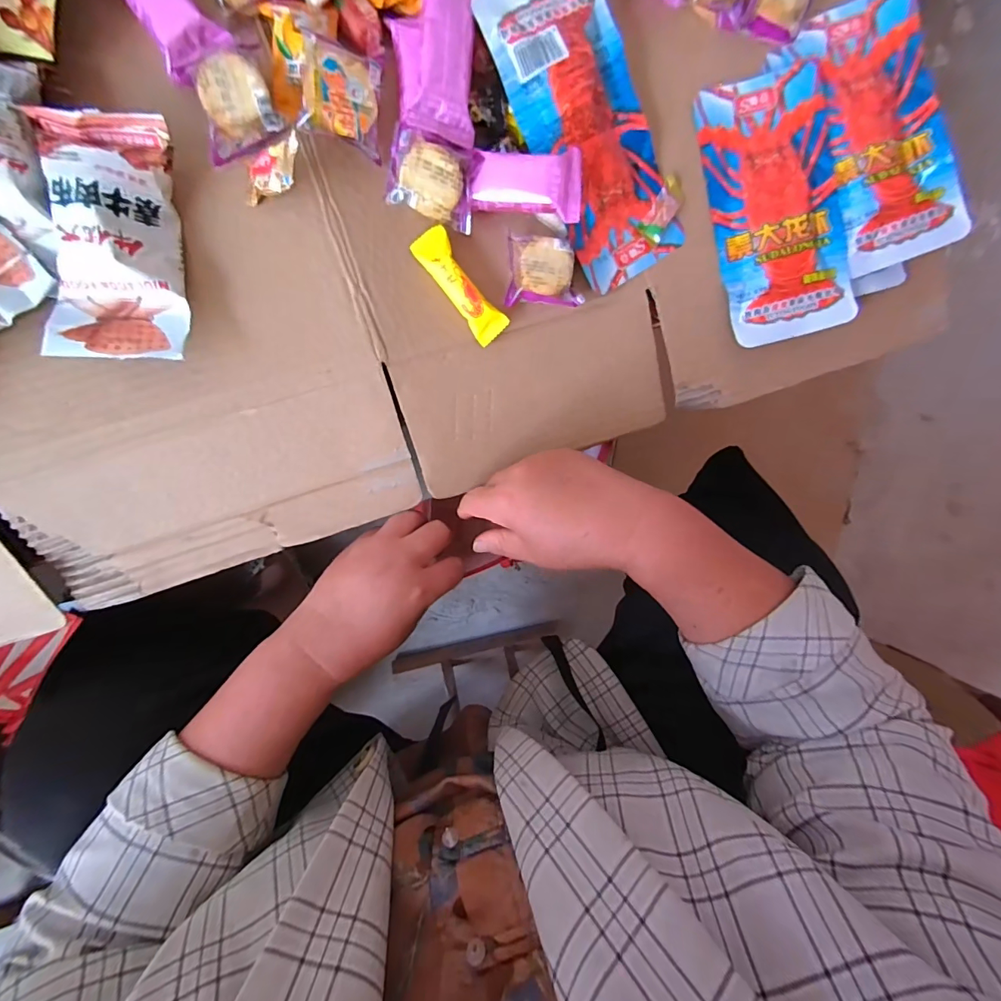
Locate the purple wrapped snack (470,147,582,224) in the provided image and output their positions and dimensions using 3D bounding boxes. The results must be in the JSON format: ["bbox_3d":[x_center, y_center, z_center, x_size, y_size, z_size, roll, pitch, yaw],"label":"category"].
[{"bbox_3d":[0.018,-0.224,0.305,0.075,0.013,0.040,2,107,9],"label":"purple wrapped snack"}]

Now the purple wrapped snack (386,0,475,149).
[{"bbox_3d":[-0.043,-0.285,0.285,0.050,0.022,0.083,-1,96,-8],"label":"purple wrapped snack"}]

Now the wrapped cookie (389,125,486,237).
[{"bbox_3d":[-0.047,-0.221,0.302,0.056,0.022,0.047,2,119,-22],"label":"wrapped cookie"}]

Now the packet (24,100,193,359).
[{"bbox_3d":[-0.238,-0.158,0.269,0.073,0.027,0.137,0,96,-8],"label":"packet"}]

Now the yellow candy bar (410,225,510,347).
[{"bbox_3d":[-0.029,-0.157,0.318,0.025,0.010,0.085,-40,99,-3],"label":"yellow candy bar"}]

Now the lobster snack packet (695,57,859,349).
[{"bbox_3d":[0.227,-0.236,0.352,0.096,0.016,0.200,-14,97,-6],"label":"lobster snack packet"}]

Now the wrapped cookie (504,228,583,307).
[{"bbox_3d":[0.034,-0.172,0.328,0.056,0.020,0.047,2,95,-8],"label":"wrapped cookie"}]

